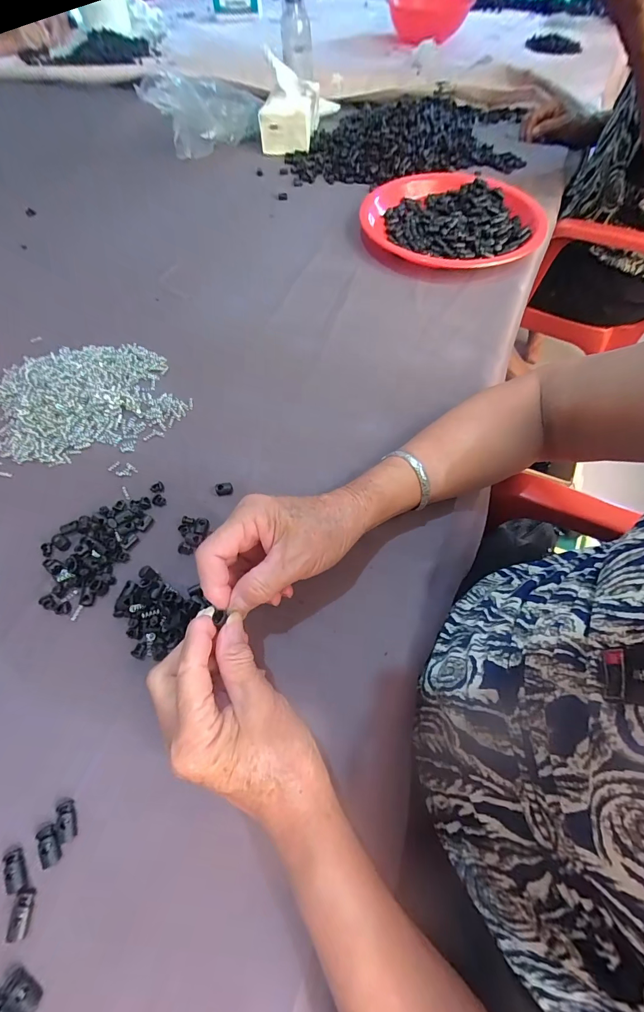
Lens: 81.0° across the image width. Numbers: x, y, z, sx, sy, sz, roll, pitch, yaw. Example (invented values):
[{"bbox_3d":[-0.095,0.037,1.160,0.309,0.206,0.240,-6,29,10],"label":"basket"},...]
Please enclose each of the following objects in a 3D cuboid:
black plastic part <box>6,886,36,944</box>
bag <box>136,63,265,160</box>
[{"bbox_3d":[-0.174,0.237,0.219,0.010,0.007,0.022,-2,62,-1],"label":"black plastic part"},{"bbox_3d":[-0.203,-0.700,0.667,0.095,0.129,0.182,38,68,19],"label":"bag"}]

